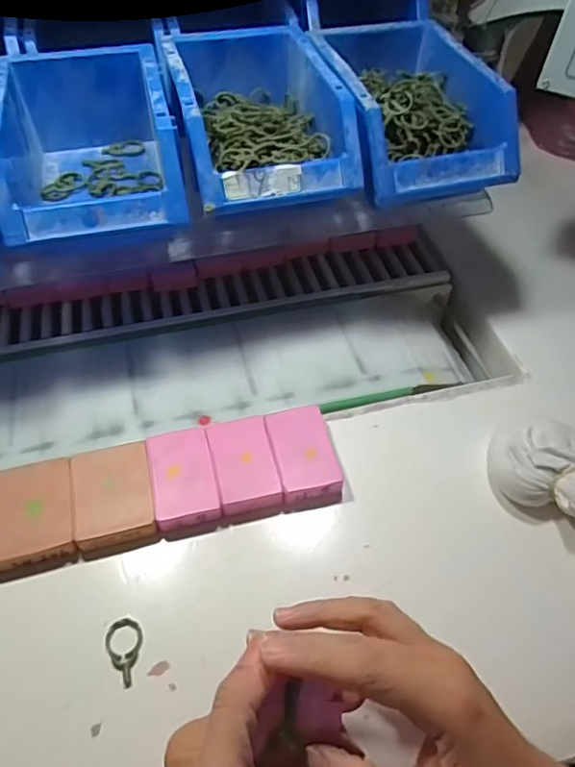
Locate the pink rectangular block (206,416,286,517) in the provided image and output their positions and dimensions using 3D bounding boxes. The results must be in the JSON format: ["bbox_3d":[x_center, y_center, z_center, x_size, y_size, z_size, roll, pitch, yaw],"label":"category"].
[{"bbox_3d":[-0.032,0.061,0.406,0.044,0.017,0.069,-12,52,-10],"label":"pink rectangular block"}]

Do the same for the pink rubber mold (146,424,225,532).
[{"bbox_3d":[-0.076,0.069,0.403,0.045,0.016,0.071,-11,52,-10],"label":"pink rubber mold"}]

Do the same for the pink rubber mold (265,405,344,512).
[{"bbox_3d":[0.013,0.056,0.415,0.044,0.018,0.077,-12,52,-10],"label":"pink rubber mold"}]

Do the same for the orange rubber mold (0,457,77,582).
[{"bbox_3d":[-0.175,0.089,0.378,0.053,0.015,0.076,-12,52,-11],"label":"orange rubber mold"}]

